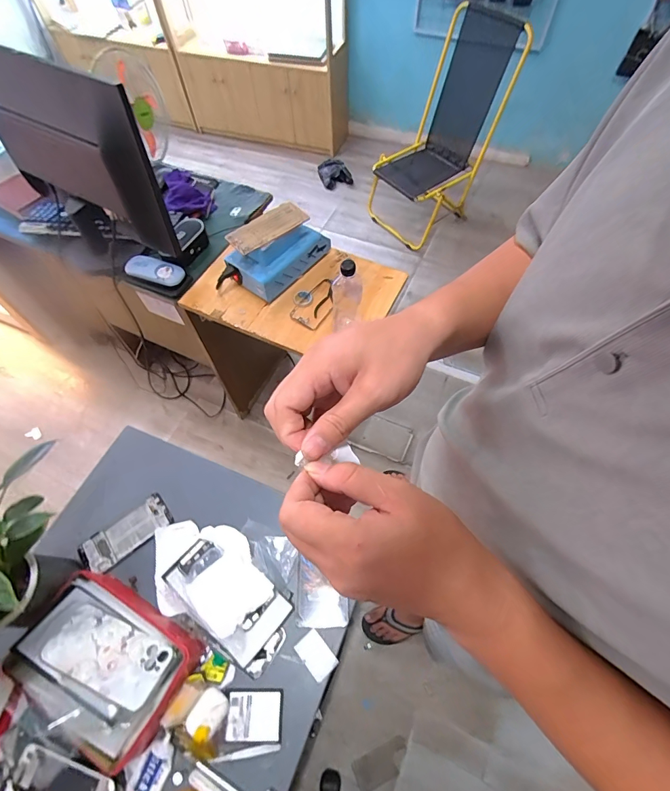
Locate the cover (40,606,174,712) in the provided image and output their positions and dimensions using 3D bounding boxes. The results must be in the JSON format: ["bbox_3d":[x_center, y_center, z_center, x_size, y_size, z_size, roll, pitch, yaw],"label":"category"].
[{"bbox_3d":[-0.310,0.350,0.536,0.161,0.009,0.074,21,38,10],"label":"cover"}]

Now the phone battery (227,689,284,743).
[{"bbox_3d":[-0.115,0.459,0.566,0.076,0.009,0.058,-2,60,1],"label":"phone battery"}]

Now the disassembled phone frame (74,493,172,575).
[{"bbox_3d":[-0.369,0.246,0.695,0.153,0.012,0.069,-36,65,-17],"label":"disassembled phone frame"}]

